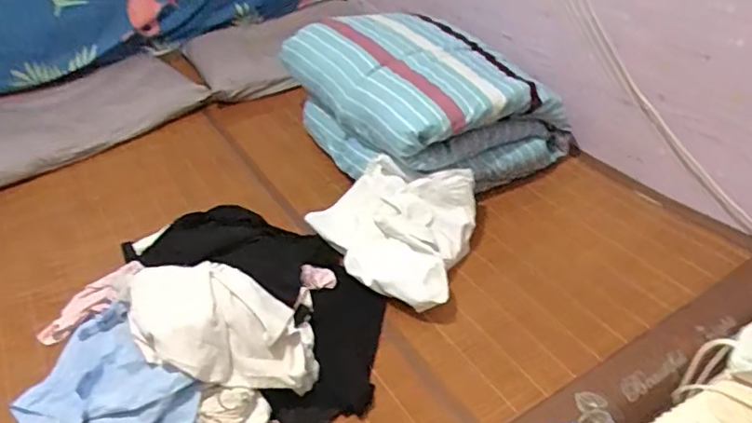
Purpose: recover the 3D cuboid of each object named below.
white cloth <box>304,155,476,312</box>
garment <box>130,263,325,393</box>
[{"bbox_3d":[0.016,0.035,1.262,0.348,0.118,0.314,11,41,19],"label":"white cloth"},{"bbox_3d":[-0.270,0.209,1.026,0.305,0.158,0.195,-6,39,-2],"label":"garment"}]

